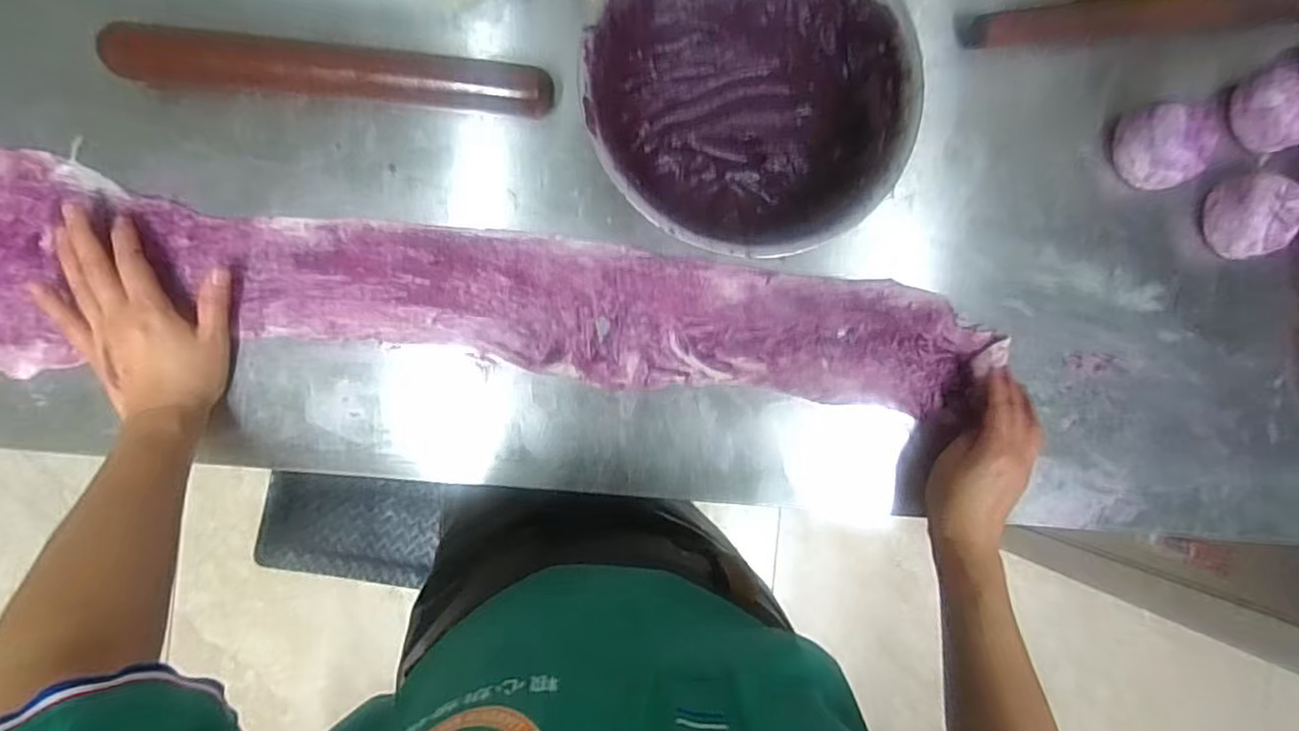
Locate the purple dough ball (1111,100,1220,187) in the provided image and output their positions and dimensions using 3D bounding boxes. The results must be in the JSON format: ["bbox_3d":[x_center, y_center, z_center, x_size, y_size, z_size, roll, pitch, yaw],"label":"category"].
[{"bbox_3d":[0.448,-0.193,0.577,0.064,0.041,0.072,-20,92,-5],"label":"purple dough ball"}]

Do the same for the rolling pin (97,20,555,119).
[{"bbox_3d":[-0.242,-0.222,0.507,0.325,0.041,0.034,5,90,-5],"label":"rolling pin"}]

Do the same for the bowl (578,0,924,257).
[{"bbox_3d":[0.075,-0.207,0.520,0.241,0.075,0.239,0,90,-5],"label":"bowl"}]

